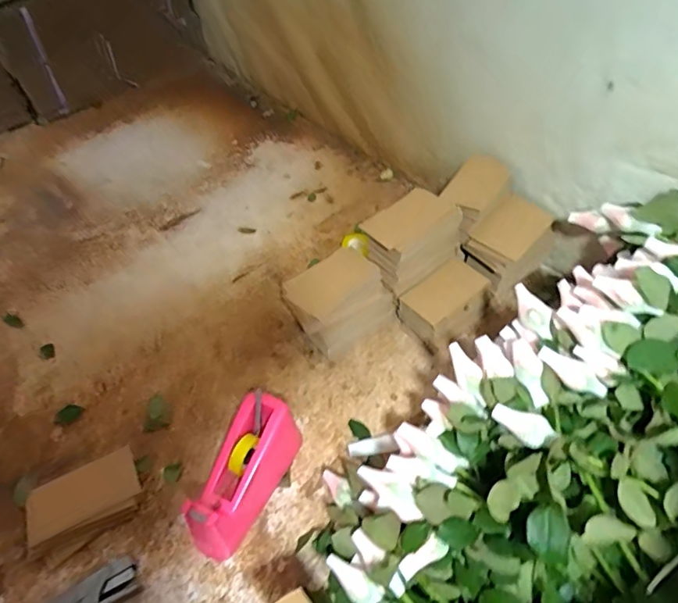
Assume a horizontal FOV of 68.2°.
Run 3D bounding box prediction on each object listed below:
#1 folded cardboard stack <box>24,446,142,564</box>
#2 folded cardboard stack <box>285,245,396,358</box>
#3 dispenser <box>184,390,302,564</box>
[{"bbox_3d":[-0.351,0.277,0.689,0.156,0.043,0.093,-29,54,-18],"label":"folded cardboard stack"},{"bbox_3d":[0.000,0.006,0.828,0.164,0.144,0.086,-32,55,-20],"label":"folded cardboard stack"},{"bbox_3d":[-0.135,0.237,0.687,0.078,0.104,0.200,22,56,21],"label":"dispenser"}]

